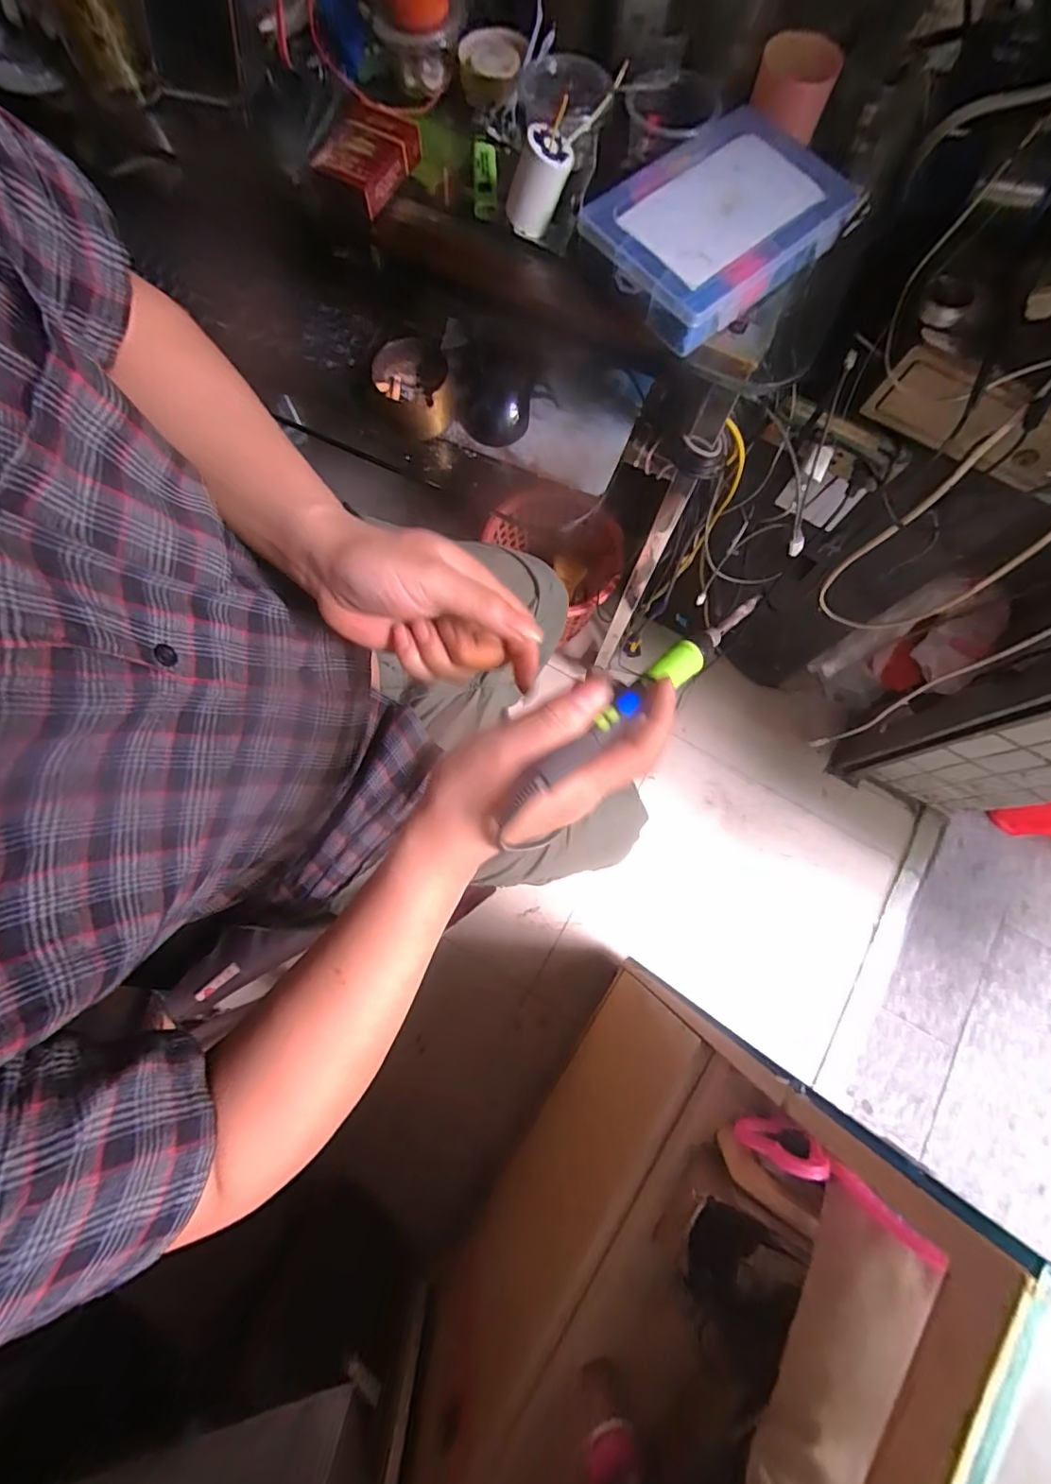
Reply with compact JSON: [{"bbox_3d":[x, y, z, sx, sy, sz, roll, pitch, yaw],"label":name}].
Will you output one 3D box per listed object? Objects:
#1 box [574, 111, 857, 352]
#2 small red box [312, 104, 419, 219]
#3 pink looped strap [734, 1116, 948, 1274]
[{"bbox_3d":[0.152,-0.409,0.426,0.195,0.031,0.138,-36,80,-9],"label":"box"},{"bbox_3d":[-0.135,-0.492,0.456,0.061,0.028,0.082,26,78,5],"label":"small red box"},{"bbox_3d":[0.241,0.344,0.428,0.065,0.154,0.025,30,76,-30],"label":"pink looped strap"}]

